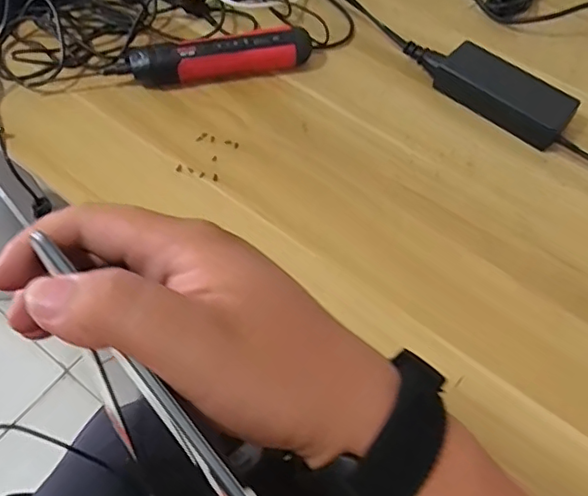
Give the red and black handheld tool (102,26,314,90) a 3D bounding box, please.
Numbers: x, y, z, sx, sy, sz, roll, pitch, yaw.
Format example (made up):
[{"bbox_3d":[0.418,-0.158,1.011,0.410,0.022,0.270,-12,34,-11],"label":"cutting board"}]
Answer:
[{"bbox_3d":[-0.081,-0.188,0.559,0.197,0.038,0.034,-11,60,-7],"label":"red and black handheld tool"}]

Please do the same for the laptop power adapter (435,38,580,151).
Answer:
[{"bbox_3d":[0.202,-0.148,0.540,0.125,0.027,0.059,39,66,20],"label":"laptop power adapter"}]

